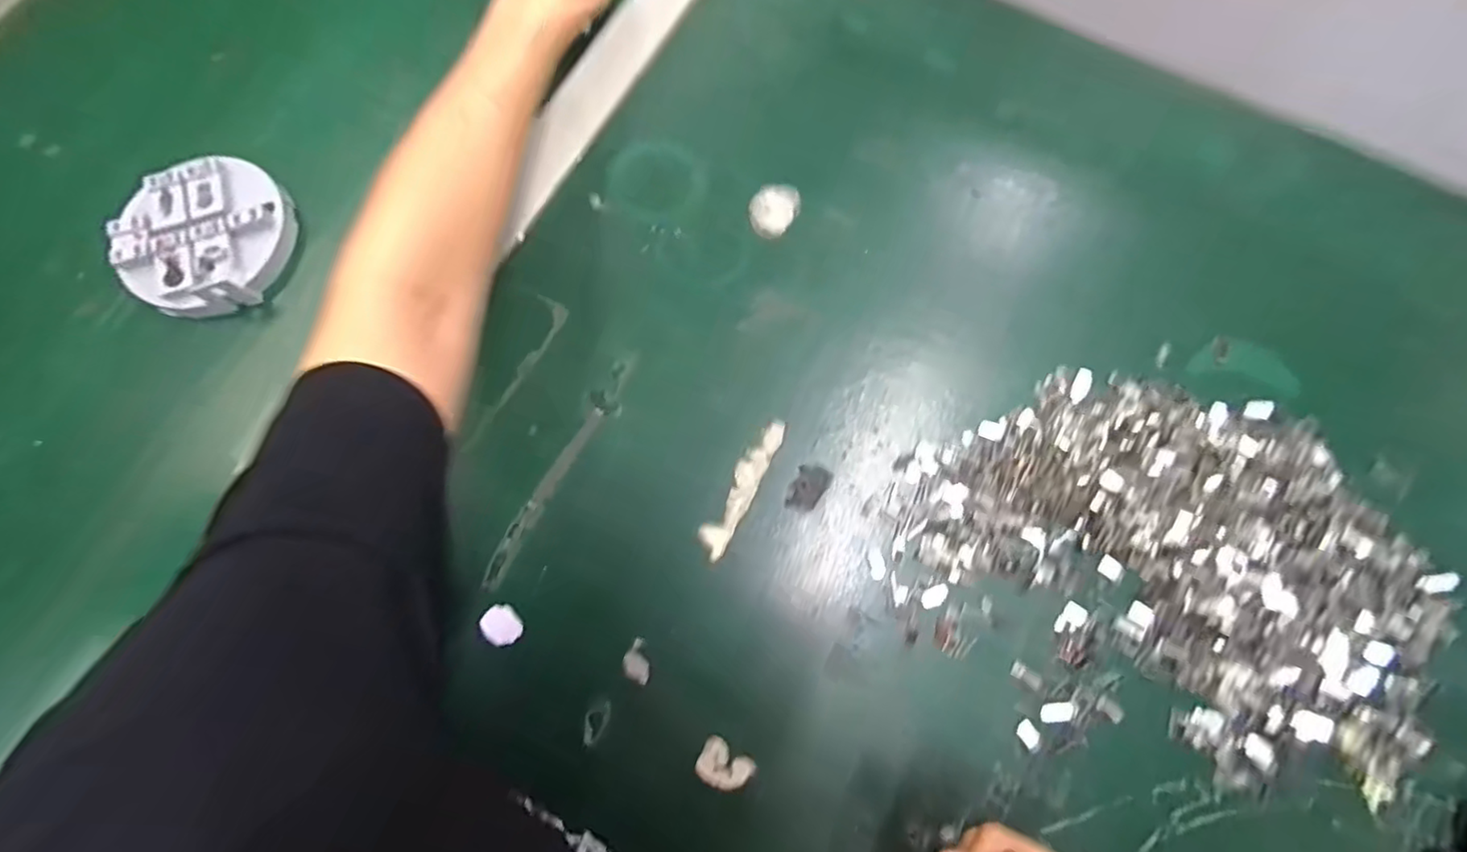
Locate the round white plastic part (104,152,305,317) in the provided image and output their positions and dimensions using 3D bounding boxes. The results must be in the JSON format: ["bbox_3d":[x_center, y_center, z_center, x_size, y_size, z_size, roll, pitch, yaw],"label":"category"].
[{"bbox_3d":[-0.327,-0.118,0.396,0.090,0.027,0.099,0,76,1],"label":"round white plastic part"}]

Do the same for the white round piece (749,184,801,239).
[{"bbox_3d":[0.025,-0.135,0.394,0.029,0.006,0.039,32,79,8],"label":"white round piece"}]

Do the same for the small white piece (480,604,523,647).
[{"bbox_3d":[-0.123,0.105,0.337,0.018,0.006,0.021,-36,78,-8],"label":"small white piece"}]

